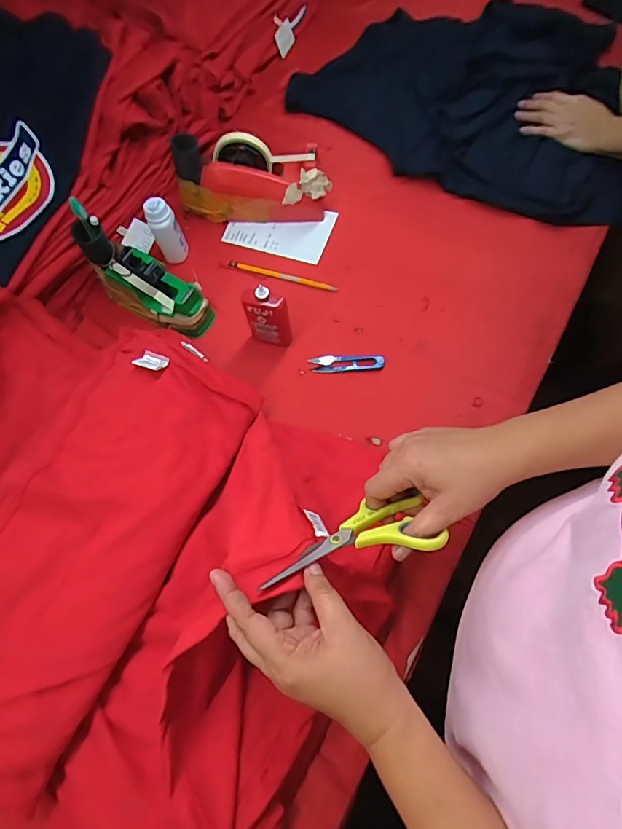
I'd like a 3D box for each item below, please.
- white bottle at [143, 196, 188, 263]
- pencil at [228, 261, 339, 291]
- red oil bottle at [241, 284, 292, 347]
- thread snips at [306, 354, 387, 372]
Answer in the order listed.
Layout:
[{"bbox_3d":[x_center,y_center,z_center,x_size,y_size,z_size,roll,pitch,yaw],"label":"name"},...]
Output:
[{"bbox_3d":[-0.219,-0.278,0.702,0.042,0.100,0.032,-22,65,-3],"label":"white bottle"},{"bbox_3d":[-0.045,-0.215,0.716,0.174,0.006,0.012,15,70,9],"label":"pencil"},{"bbox_3d":[-0.059,-0.130,0.630,0.059,0.116,0.022,15,69,13],"label":"red oil bottle"},{"bbox_3d":[0.051,-0.075,0.657,0.104,0.007,0.027,-1,68,2],"label":"thread snips"}]

